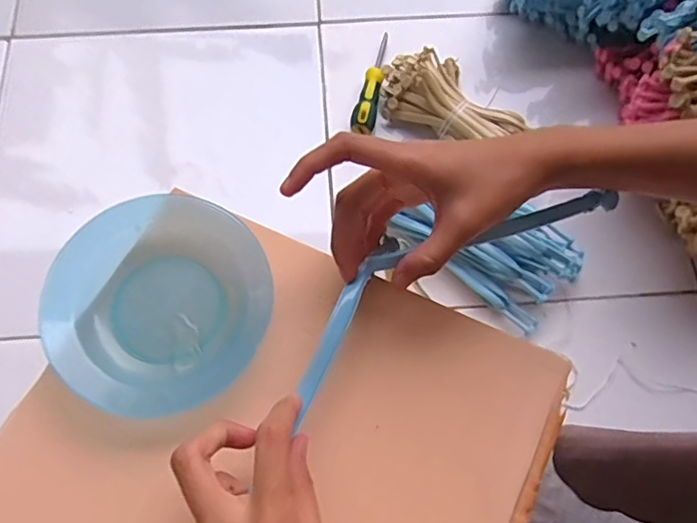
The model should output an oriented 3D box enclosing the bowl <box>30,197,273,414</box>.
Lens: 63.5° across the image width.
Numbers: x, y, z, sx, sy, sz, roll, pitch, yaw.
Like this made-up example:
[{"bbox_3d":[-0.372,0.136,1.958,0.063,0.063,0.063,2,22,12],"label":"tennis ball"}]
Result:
[{"bbox_3d":[-0.111,0.025,0.339,0.124,0.029,0.127,0,69,-1],"label":"bowl"}]

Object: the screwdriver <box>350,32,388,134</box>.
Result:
[{"bbox_3d":[0.032,-0.225,0.705,0.030,0.028,0.146,14,73,4],"label":"screwdriver"}]

